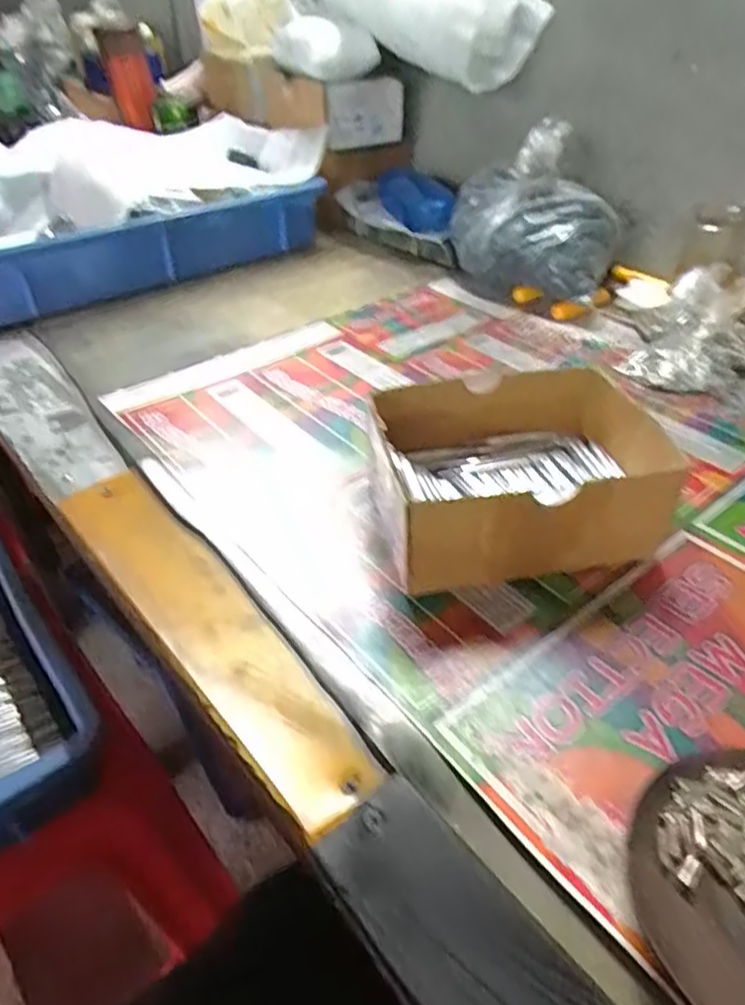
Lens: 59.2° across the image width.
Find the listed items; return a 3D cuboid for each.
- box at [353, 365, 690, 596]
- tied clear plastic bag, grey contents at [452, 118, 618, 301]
[{"bbox_3d":[0.083,-0.018,0.406,0.162,0.069,0.122,-8,41,-8],"label":"box"},{"bbox_3d":[0.160,-0.286,0.666,0.175,0.139,0.094,26,48,28],"label":"tied clear plastic bag, grey contents"}]

